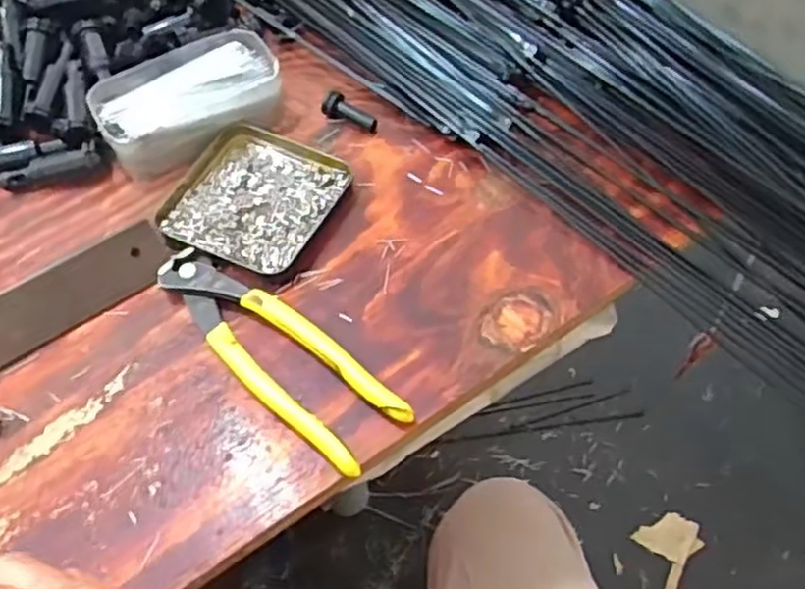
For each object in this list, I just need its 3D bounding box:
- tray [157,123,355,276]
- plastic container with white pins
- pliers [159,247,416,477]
[{"bbox_3d":[-0.092,-0.062,0.459,0.098,0.009,0.100,21,62,13],"label":"tray"},{"bbox_3d":[-0.140,-0.128,0.487,0.118,0.031,0.075,-26,62,-13],"label":"plastic container with white pins"},{"bbox_3d":[-0.071,0.029,0.396,0.165,0.013,0.048,37,67,21],"label":"pliers"}]

